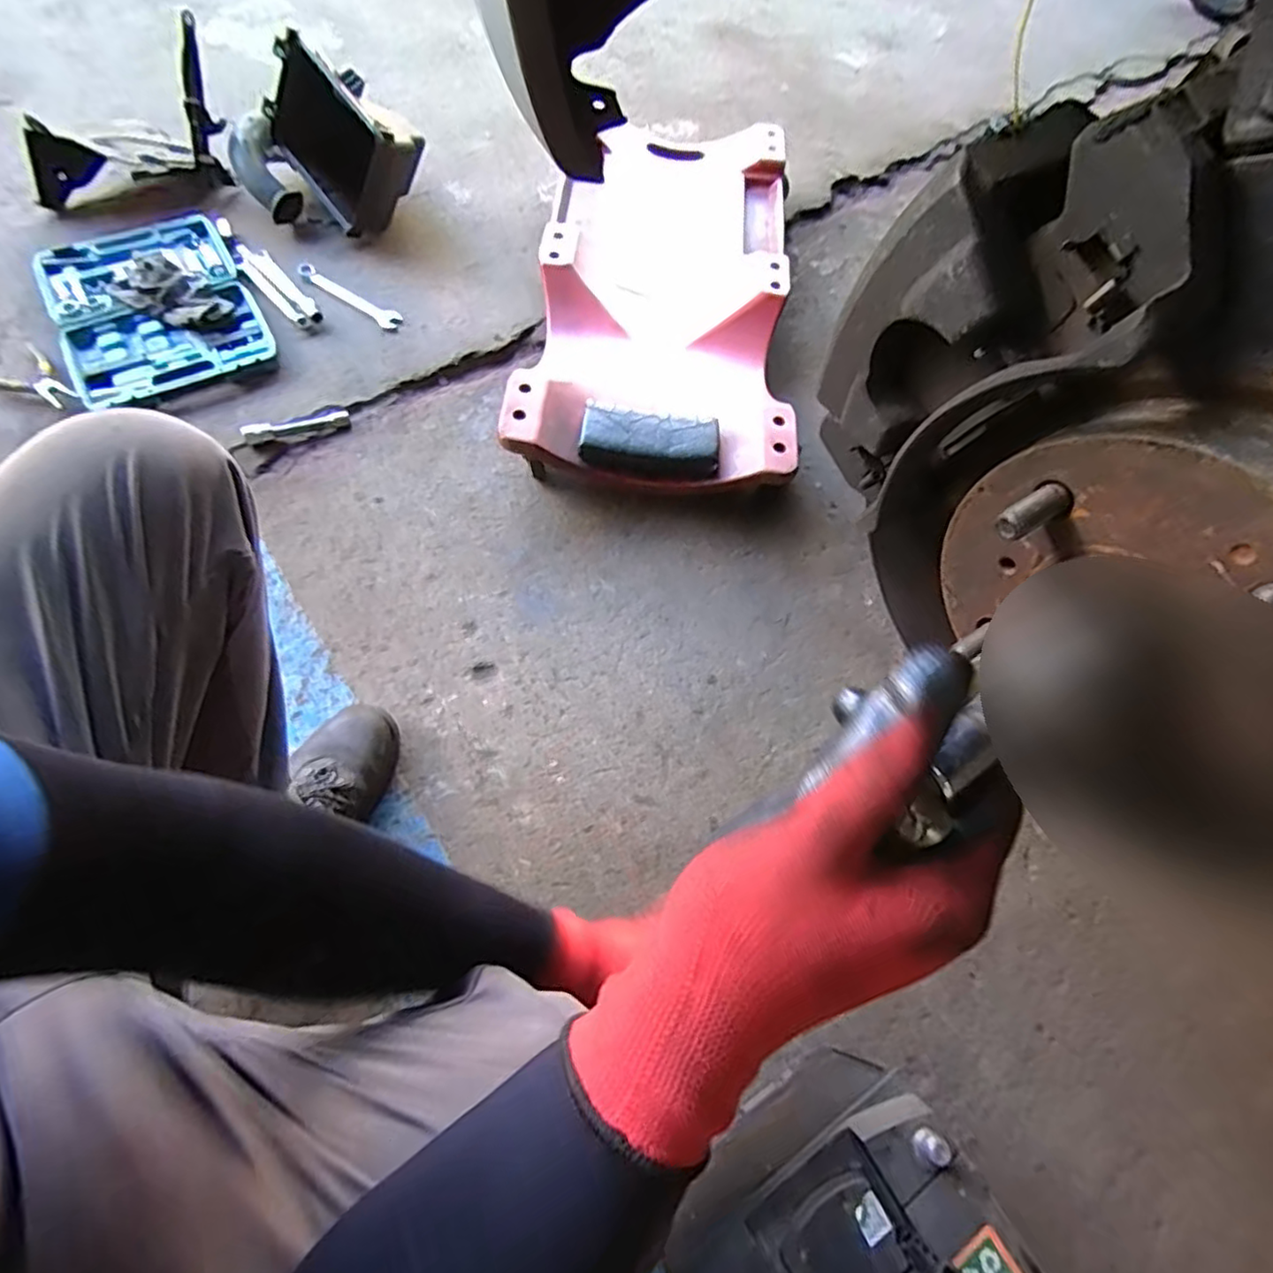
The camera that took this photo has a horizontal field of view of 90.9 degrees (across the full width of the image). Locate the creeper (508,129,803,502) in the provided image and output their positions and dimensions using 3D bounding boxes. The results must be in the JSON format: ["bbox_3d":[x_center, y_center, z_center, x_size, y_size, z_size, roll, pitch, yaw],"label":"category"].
[{"bbox_3d":[0.048,-0.618,1.103,0.424,0.102,0.873,6,64,0],"label":"creeper"}]

